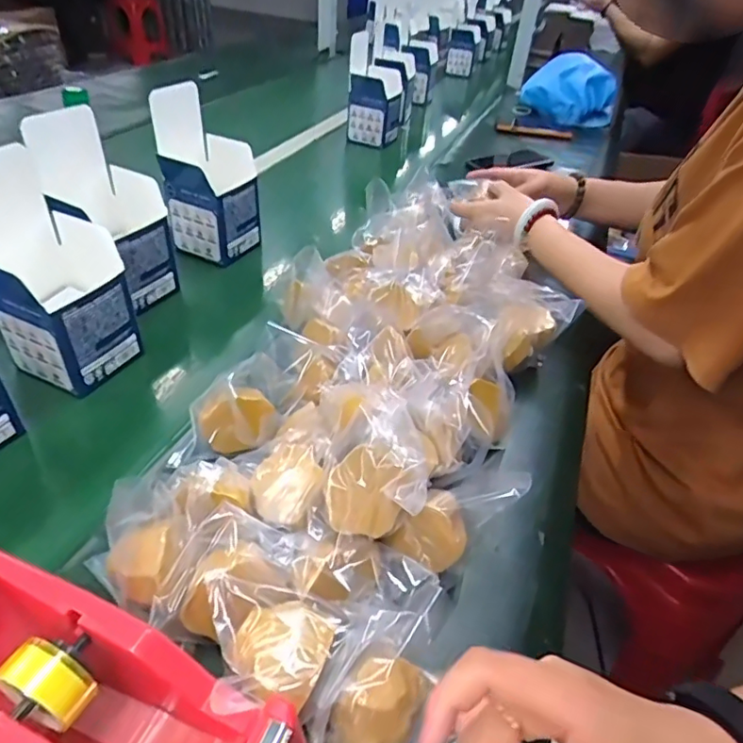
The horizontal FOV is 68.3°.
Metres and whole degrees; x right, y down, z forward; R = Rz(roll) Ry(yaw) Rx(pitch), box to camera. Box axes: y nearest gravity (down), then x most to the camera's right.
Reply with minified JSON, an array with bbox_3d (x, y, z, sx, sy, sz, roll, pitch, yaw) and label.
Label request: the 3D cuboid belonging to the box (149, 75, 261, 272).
[{"bbox_3d":[-0.192,-0.230,0.657,0.082,0.176,0.085,23,44,20],"label":"box"}]

